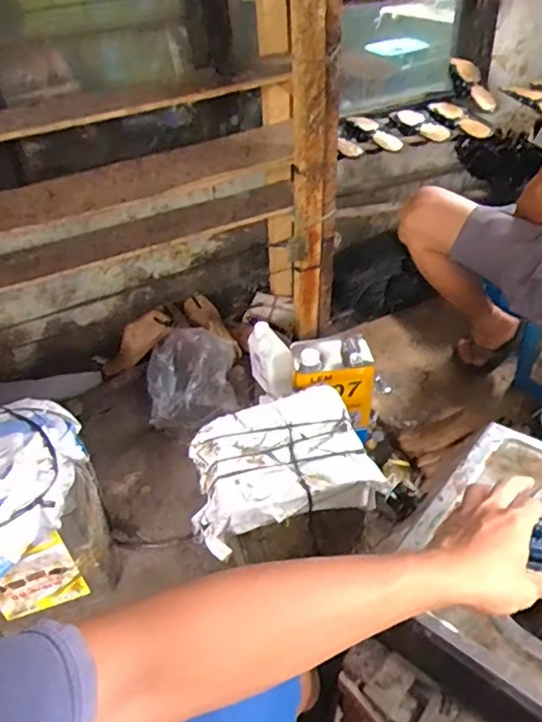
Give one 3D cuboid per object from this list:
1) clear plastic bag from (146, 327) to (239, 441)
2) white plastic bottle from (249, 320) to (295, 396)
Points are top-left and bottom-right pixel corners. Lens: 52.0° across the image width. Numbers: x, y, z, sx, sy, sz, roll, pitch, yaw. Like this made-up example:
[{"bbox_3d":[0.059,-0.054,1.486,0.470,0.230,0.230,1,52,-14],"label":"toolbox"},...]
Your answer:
[{"bbox_3d":[-0.200,0.051,1.430,0.236,0.135,0.273,-12,40,-7],"label":"clear plastic bag"},{"bbox_3d":[-0.002,0.001,1.393,0.068,0.156,0.134,-24,43,-20],"label":"white plastic bottle"}]

